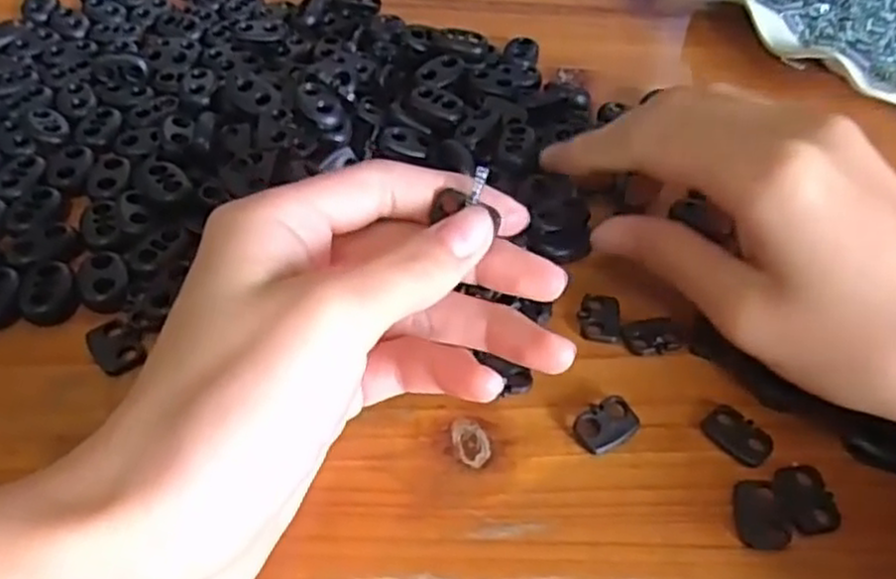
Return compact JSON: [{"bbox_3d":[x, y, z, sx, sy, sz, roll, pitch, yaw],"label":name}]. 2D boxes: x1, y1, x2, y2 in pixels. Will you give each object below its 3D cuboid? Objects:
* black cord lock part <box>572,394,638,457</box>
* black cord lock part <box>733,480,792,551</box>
[{"bbox_3d":[0.044,0.037,0.214,0.019,0.004,0.012,-23,55,-23],"label":"black cord lock part"},{"bbox_3d":[0.081,0.057,0.198,0.013,0.004,0.019,1,49,-4],"label":"black cord lock part"}]

